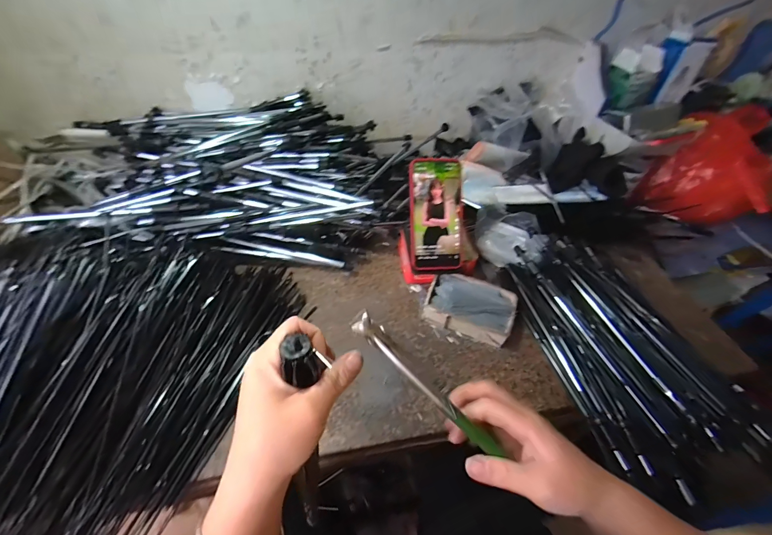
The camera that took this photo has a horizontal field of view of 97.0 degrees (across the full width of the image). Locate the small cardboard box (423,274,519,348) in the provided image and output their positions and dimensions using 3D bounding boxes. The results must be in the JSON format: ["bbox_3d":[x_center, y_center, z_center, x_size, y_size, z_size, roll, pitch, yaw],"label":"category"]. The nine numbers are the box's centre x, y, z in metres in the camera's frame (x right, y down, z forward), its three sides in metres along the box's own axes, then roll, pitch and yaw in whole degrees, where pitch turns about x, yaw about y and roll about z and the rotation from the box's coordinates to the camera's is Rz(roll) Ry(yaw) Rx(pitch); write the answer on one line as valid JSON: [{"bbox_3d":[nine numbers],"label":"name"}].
[{"bbox_3d":[0.128,0.060,0.527,0.124,0.034,0.089,18,50,11],"label":"small cardboard box"}]

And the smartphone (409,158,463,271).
[{"bbox_3d":[0.075,-0.078,0.512,0.076,0.161,0.014,-2,5,-7],"label":"smartphone"}]

